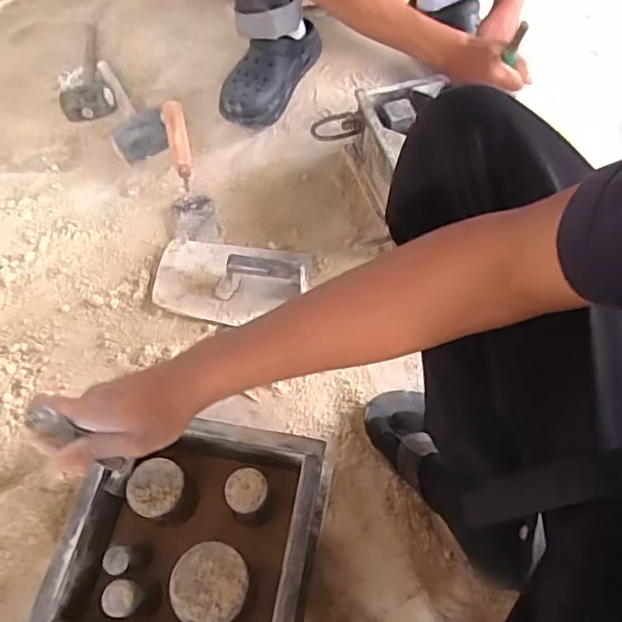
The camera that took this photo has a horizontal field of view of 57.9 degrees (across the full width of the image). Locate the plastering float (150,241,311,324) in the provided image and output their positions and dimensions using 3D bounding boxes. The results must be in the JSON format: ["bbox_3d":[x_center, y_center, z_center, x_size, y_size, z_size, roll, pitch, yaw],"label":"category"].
[{"bbox_3d":[-0.119,-0.059,0.821,0.225,0.072,0.139,7,57,6],"label":"plastering float"}]

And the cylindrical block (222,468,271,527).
[{"bbox_3d":[-0.065,0.206,0.613,0.048,0.090,0.044,-33,61,-18],"label":"cylindrical block"}]

